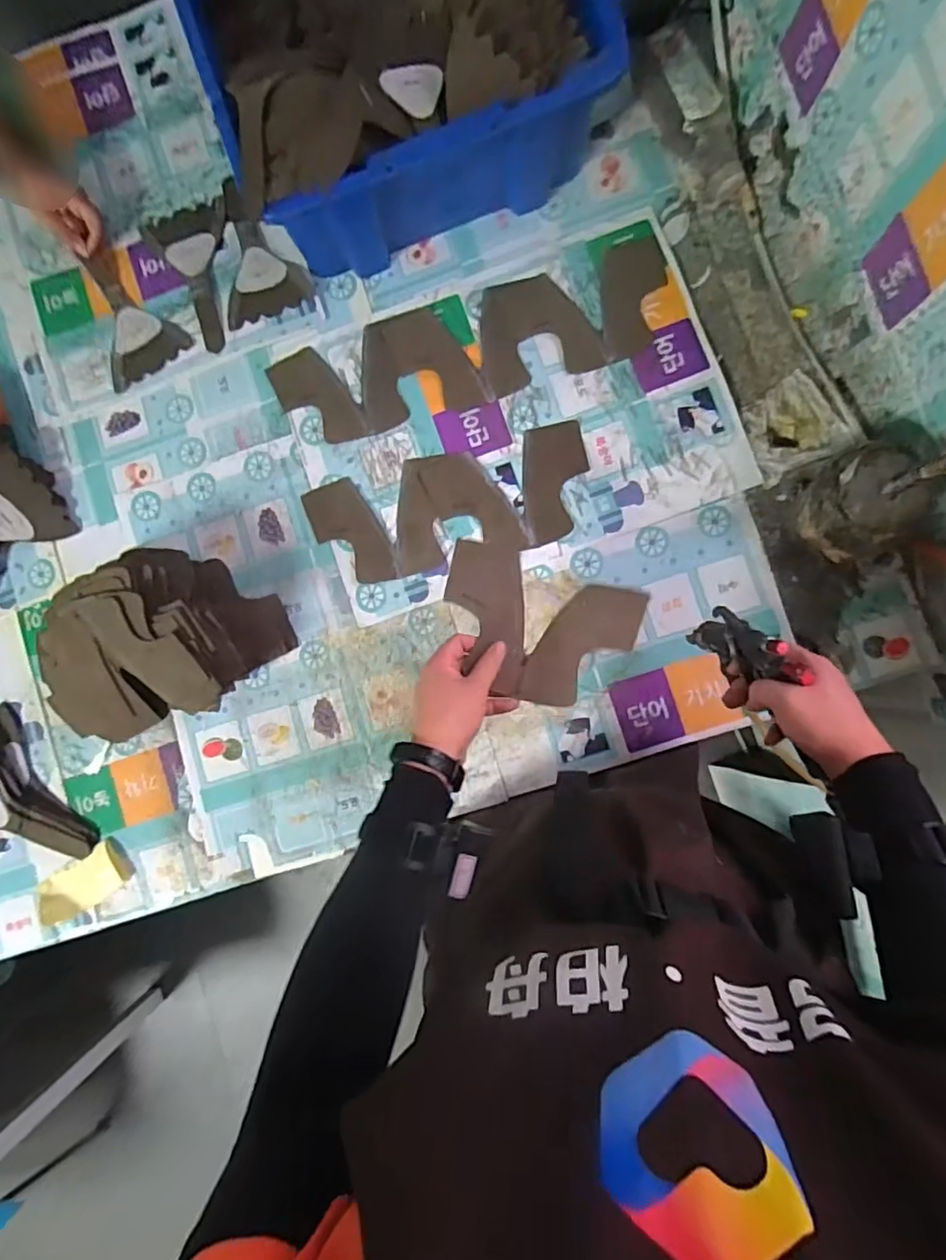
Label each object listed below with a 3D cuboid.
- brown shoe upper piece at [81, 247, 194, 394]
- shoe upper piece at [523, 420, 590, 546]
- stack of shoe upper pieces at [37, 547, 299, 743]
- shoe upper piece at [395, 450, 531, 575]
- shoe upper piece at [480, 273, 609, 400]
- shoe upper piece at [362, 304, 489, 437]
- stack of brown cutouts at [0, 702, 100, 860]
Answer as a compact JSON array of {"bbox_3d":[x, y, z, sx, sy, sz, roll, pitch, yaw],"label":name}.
[{"bbox_3d":[-0.457,-0.417,0.776,0.114,0.011,0.172,-30,86,3],"label":"brown shoe upper piece"},{"bbox_3d":[0.098,-0.179,0.707,0.074,0.004,0.144,0,87,4],"label":"shoe upper piece"},{"bbox_3d":[-0.370,0.014,0.685,0.271,0.108,0.174,-19,86,4],"label":"stack of shoe upper pieces"},{"bbox_3d":[-0.026,-0.147,0.717,0.157,0.006,0.140,-15,83,4],"label":"shoe upper piece"},{"bbox_3d":[0.078,-0.370,0.723,0.141,0.004,0.138,-15,83,4],"label":"shoe upper piece"},{"bbox_3d":[-0.071,-0.330,0.733,0.149,0.004,0.139,-13,83,5],"label":"shoe upper piece"},{"bbox_3d":[-0.592,0.227,0.748,0.159,0.032,0.215,-39,85,2],"label":"stack of brown cutouts"}]

